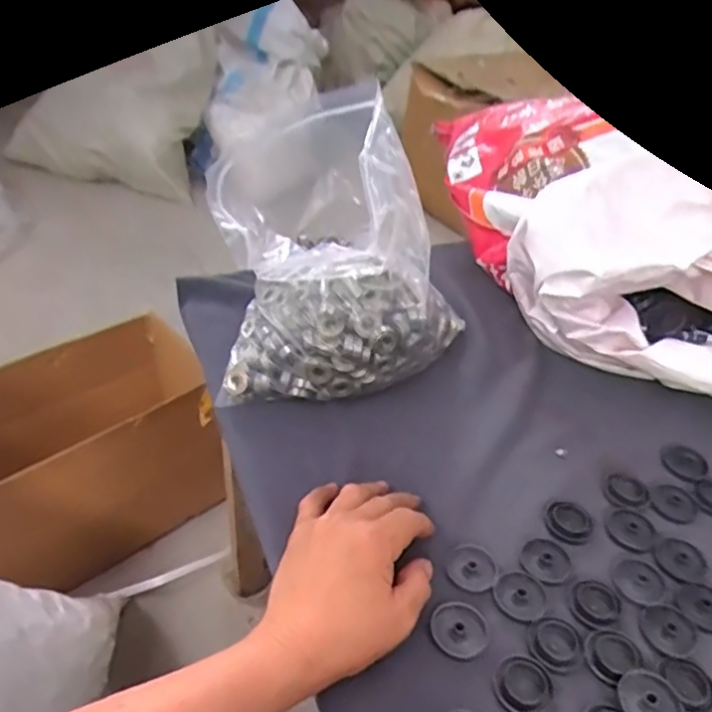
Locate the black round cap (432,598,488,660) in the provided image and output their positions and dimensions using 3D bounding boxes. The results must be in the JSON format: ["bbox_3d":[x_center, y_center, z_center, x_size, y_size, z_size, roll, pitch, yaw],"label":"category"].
[{"bbox_3d":[0.062,0.164,0.396,0.034,0.004,0.033,3,39,-2],"label":"black round cap"}]

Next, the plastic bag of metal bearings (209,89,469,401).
[{"bbox_3d":[-0.009,-0.093,0.553,0.217,0.175,0.207,-2,39,-8],"label":"plastic bag of metal bearings"}]

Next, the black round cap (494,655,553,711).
[{"bbox_3d":[0.095,0.186,0.373,0.031,0.004,0.033,3,39,-2],"label":"black round cap"}]

